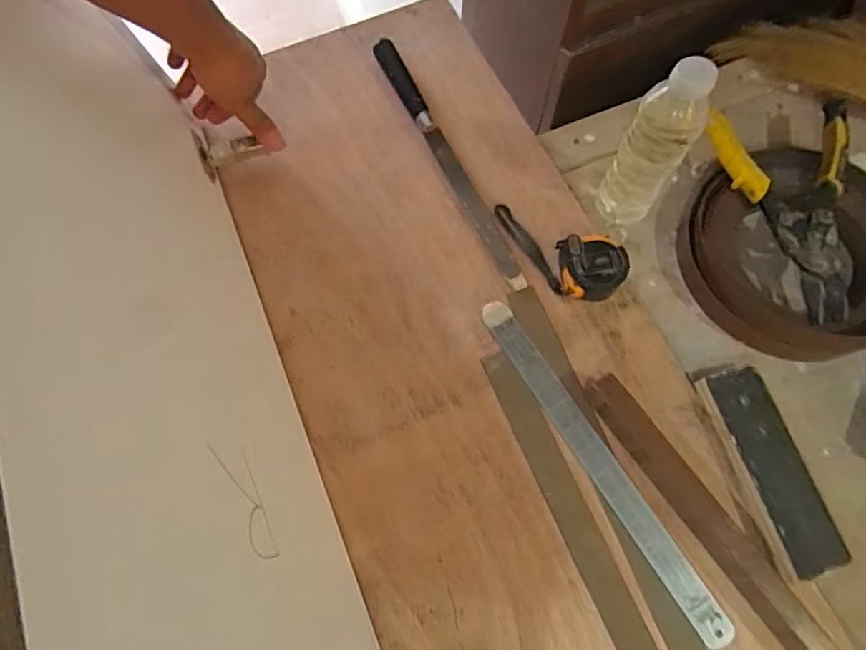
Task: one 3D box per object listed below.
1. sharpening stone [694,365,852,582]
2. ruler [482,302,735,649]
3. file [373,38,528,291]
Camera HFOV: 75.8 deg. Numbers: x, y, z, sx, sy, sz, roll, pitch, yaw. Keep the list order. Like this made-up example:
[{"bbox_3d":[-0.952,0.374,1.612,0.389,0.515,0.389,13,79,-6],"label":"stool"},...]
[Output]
[{"bbox_3d":[0.287,0.124,0.482,0.060,0.025,0.170,-13,71,-6],"label":"sharpening stone"},{"bbox_3d":[0.144,0.118,0.491,0.028,0.006,0.331,-30,74,-11],"label":"ruler"},{"bbox_3d":[0.014,-0.181,0.594,0.024,0.015,0.332,-25,73,-9],"label":"file"}]

